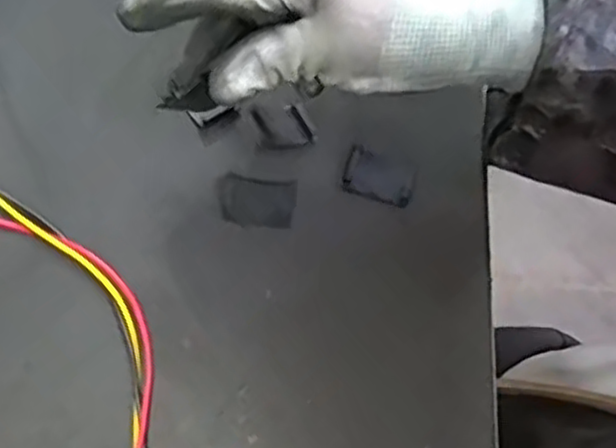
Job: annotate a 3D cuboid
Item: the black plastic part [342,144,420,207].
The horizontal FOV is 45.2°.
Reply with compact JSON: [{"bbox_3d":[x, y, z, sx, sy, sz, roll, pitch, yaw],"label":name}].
[{"bbox_3d":[0.038,-0.025,0.394,0.037,0.009,0.026,20,67,6],"label":"black plastic part"}]

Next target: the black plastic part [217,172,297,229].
[{"bbox_3d":[-0.027,-0.012,0.379,0.040,0.005,0.027,10,67,1],"label":"black plastic part"}]

